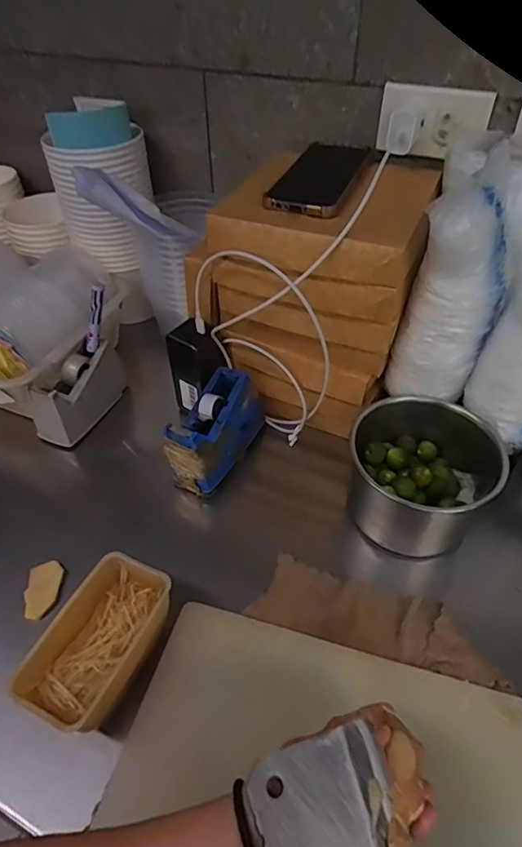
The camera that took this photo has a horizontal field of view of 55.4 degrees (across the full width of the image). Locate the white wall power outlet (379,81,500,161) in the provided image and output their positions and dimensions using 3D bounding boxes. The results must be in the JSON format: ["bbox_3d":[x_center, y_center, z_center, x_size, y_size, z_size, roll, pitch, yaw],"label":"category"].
[{"bbox_3d":[0.193,-0.338,0.558,0.115,0.064,0.018,8,47,9],"label":"white wall power outlet"}]

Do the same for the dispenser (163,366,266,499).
[{"bbox_3d":[-0.055,0.006,0.611,0.062,0.088,0.137,20,50,19],"label":"dispenser"}]

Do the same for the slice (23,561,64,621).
[{"bbox_3d":[-0.228,0.172,0.518,0.031,0.012,0.058,1,46,2],"label":"slice"}]

